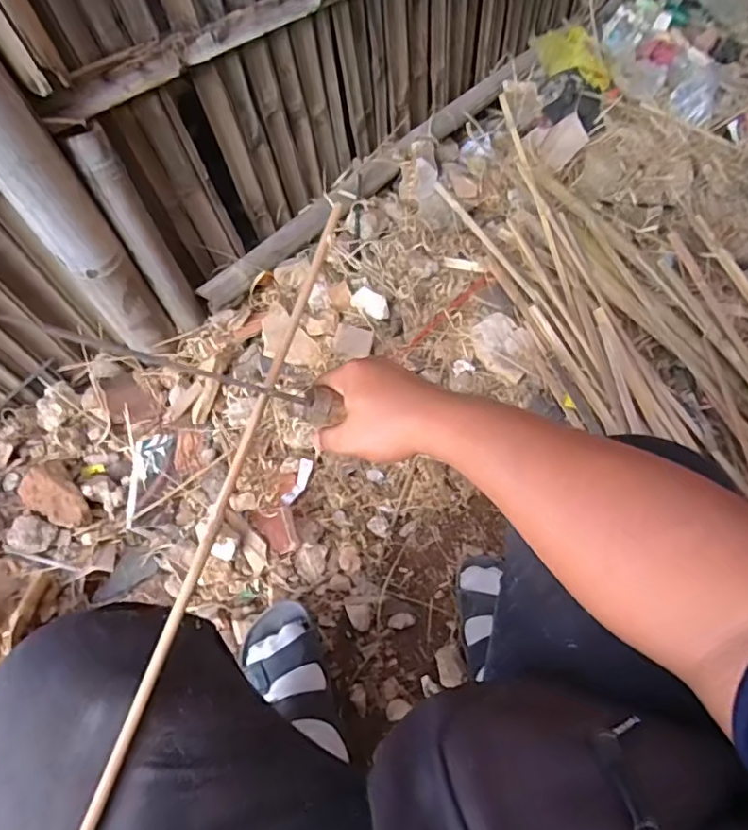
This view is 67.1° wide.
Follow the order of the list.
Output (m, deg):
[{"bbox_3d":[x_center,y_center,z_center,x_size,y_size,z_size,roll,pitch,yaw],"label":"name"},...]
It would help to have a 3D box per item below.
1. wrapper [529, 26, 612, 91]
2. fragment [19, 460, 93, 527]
[{"bbox_3d":[0.411,-0.734,1.160,0.112,0.042,0.205,-23,59,-10],"label":"wrapper"},{"bbox_3d":[-0.438,0.115,0.777,0.066,0.031,0.103,-40,69,-18],"label":"fragment"}]

